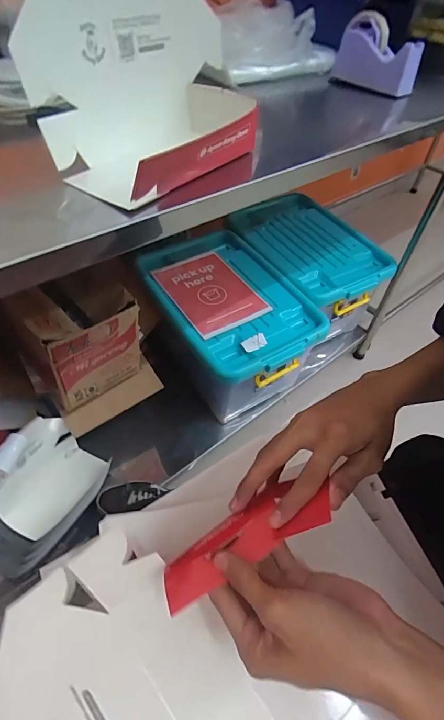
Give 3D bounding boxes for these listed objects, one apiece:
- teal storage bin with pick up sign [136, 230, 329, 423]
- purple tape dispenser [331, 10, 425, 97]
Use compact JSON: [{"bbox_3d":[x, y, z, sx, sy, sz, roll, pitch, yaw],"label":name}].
[{"bbox_3d":[0.032,-0.060,1.083,0.343,0.297,0.433,-26,55,-24],"label":"teal storage bin with pick up sign"},{"bbox_3d":[0.294,-0.580,0.705,0.045,0.098,0.164,-29,56,-26],"label":"purple tape dispenser"}]

